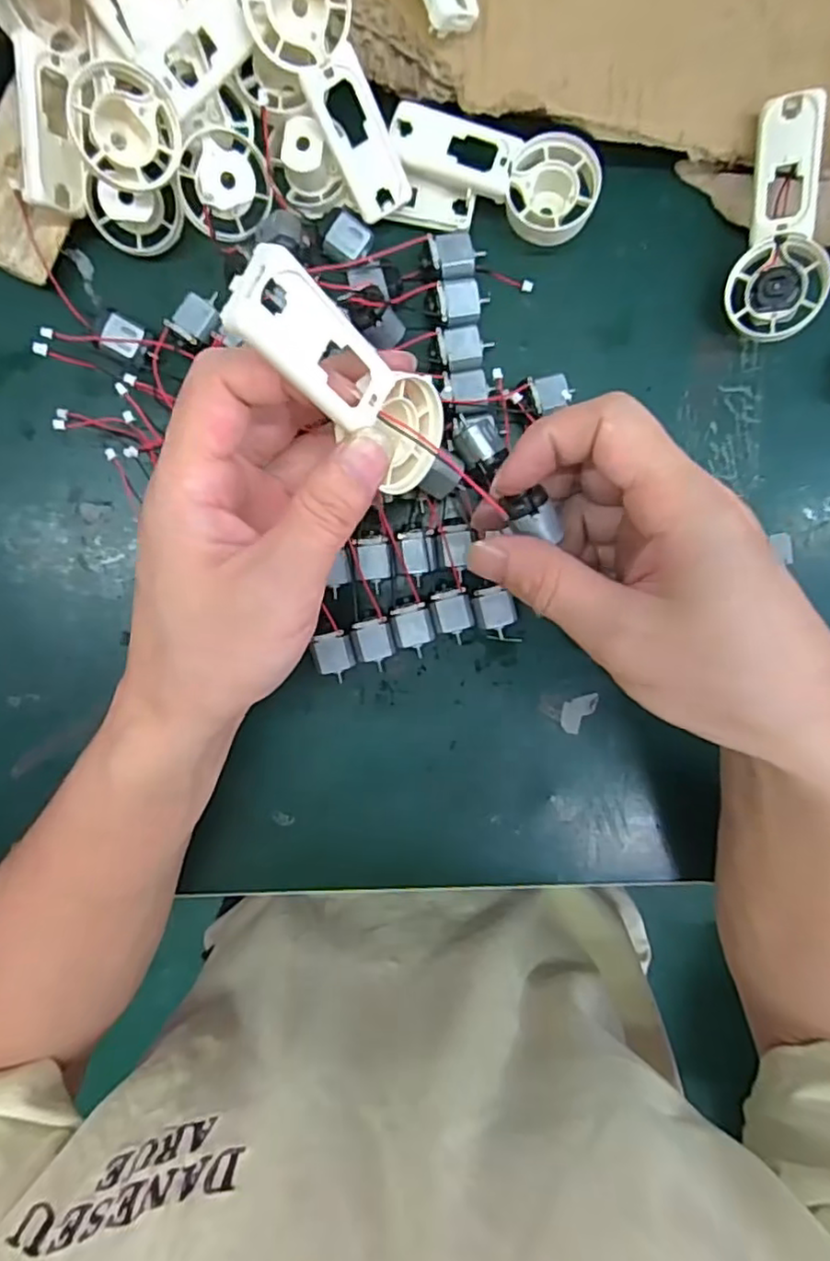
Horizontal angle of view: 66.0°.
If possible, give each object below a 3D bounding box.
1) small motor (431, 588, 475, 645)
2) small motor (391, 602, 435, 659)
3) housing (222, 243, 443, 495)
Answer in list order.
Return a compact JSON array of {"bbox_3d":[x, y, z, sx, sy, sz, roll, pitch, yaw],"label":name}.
[{"bbox_3d":[0.018,-0.007,0.307,0.018,0.015,0.025,-13,94,0],"label":"small motor"},{"bbox_3d":[0.000,0.000,0.306,0.018,0.018,0.026,-15,94,0],"label":"small motor"},{"bbox_3d":[-0.015,-0.073,0.195,0.015,0.097,0.034,27,94,32],"label":"housing"}]

